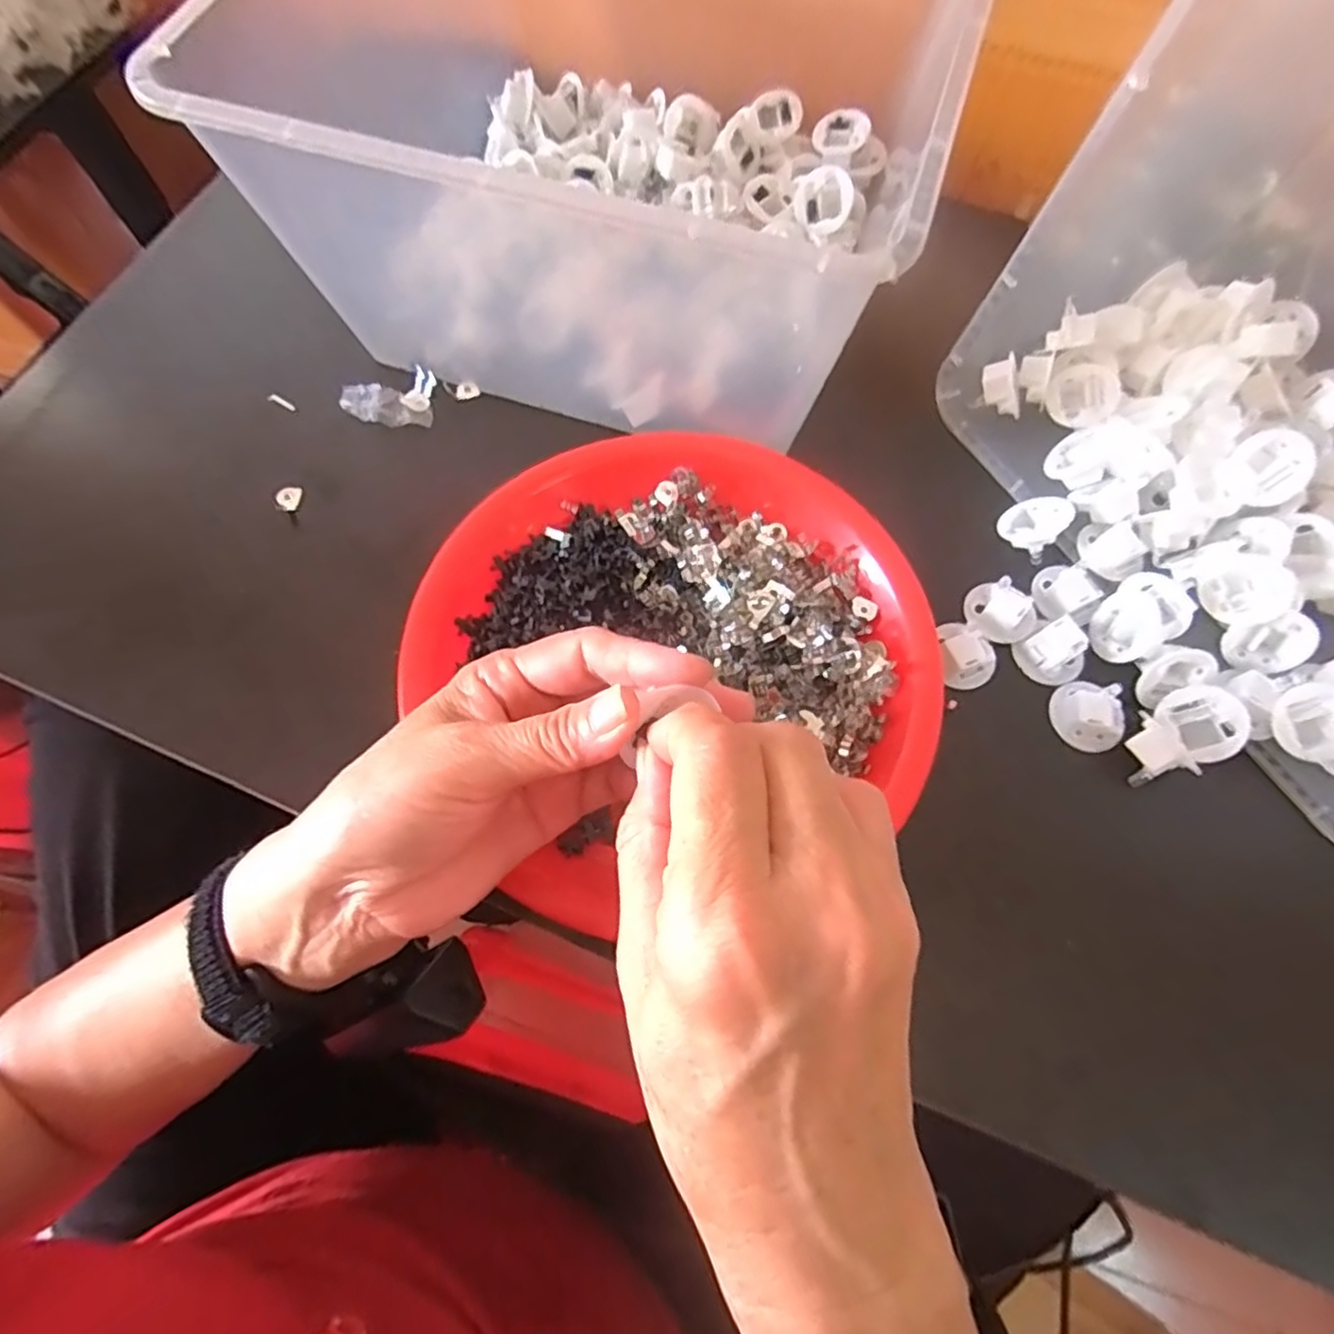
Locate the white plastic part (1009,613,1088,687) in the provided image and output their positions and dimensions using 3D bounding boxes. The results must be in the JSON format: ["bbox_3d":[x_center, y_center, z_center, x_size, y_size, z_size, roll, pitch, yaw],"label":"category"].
[{"bbox_3d":[0.182,-0.007,0.316,0.025,0.022,0.028,-31,73,-10],"label":"white plastic part"}]

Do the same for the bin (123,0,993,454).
[{"bbox_3d":[-0.019,-0.282,0.339,0.298,0.129,0.303,17,71,6],"label":"bin"}]

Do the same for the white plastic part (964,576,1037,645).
[{"bbox_3d":[0.161,-0.026,0.325,0.031,0.019,0.027,28,73,9],"label":"white plastic part"}]

